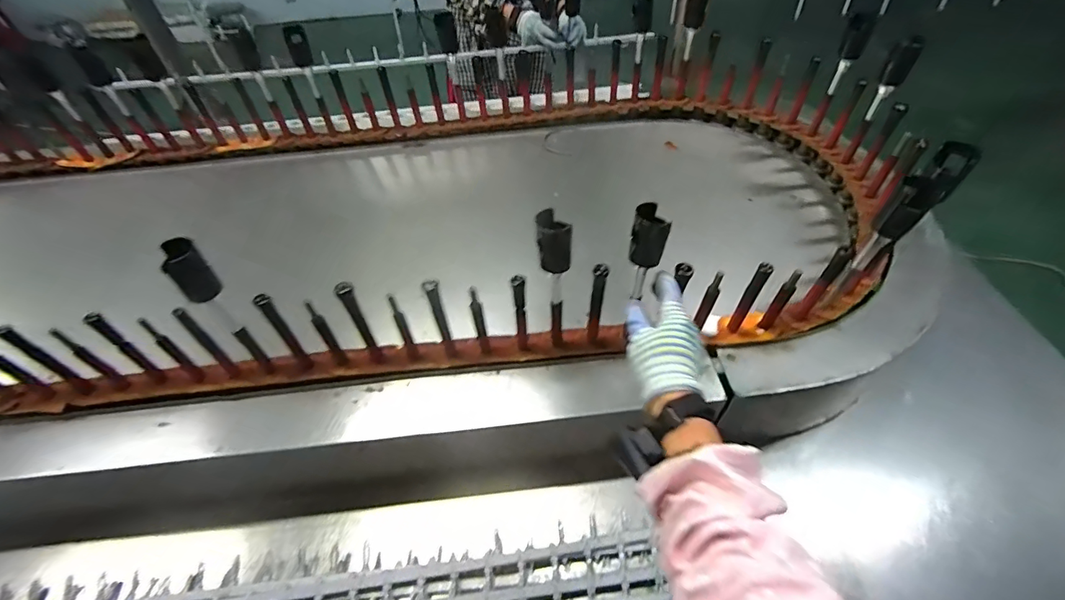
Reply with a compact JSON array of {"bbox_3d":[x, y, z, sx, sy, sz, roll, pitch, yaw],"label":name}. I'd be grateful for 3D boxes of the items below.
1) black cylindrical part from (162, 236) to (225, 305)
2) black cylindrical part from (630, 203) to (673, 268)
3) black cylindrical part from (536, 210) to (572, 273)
[{"bbox_3d":[-0.383,-0.033,0.511,0.038,0.070,0.039,-1,49,2],"label":"black cylindrical part"},{"bbox_3d":[0.135,-0.076,0.525,0.039,0.057,0.049,11,51,12],"label":"black cylindrical part"},{"bbox_3d":[0.025,-0.066,0.515,0.036,0.053,0.046,-4,49,-1],"label":"black cylindrical part"}]

